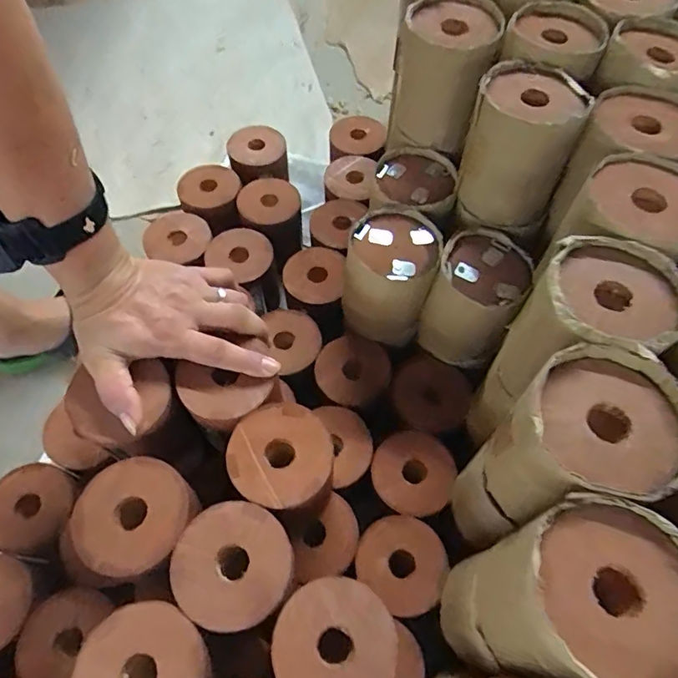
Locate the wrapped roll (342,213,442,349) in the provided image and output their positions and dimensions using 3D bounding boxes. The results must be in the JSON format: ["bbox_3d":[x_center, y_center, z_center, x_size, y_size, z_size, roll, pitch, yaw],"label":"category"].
[{"bbox_3d":[0.052,-0.060,0.506,0.080,0.114,0.088,0,63,0],"label":"wrapped roll"}]

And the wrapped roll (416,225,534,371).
[{"bbox_3d":[0.128,-0.035,0.489,0.081,0.104,0.094,21,65,11],"label":"wrapped roll"}]

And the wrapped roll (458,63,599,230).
[{"bbox_3d":[0.154,-0.164,0.438,0.082,0.108,0.082,0,63,0],"label":"wrapped roll"}]

